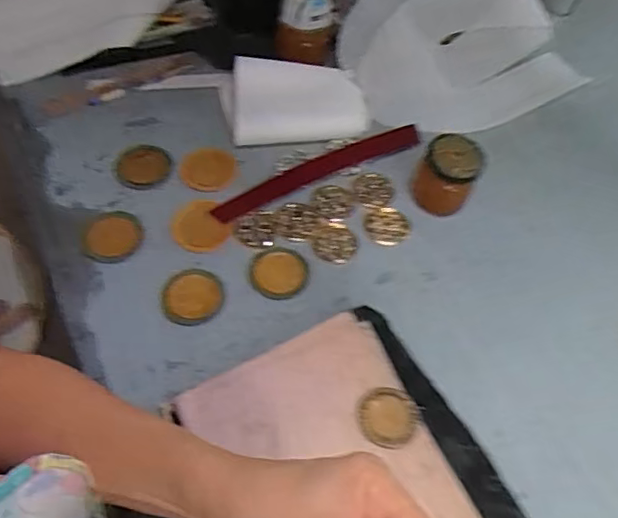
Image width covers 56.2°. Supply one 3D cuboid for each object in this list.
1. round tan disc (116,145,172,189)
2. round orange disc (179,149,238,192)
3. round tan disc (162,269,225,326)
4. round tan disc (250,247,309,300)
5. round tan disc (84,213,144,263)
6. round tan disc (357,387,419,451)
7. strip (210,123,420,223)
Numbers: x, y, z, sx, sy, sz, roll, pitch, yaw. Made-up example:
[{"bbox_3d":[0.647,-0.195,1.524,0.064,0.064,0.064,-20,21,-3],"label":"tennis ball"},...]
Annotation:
[{"bbox_3d":[-0.178,-0.098,0.620,0.055,0.005,0.056,3,55,-4],"label":"round tan disc"},{"bbox_3d":[-0.110,-0.096,0.631,0.060,0.005,0.056,3,55,-4],"label":"round orange disc"},{"bbox_3d":[-0.108,0.034,0.542,0.053,0.008,0.059,6,55,-1],"label":"round tan disc"},{"bbox_3d":[-0.029,0.013,0.566,0.055,0.006,0.055,3,55,-4],"label":"round tan disc"},{"bbox_3d":[-0.192,-0.022,0.570,0.054,0.005,0.059,3,55,-4],"label":"round tan disc"},{"bbox_3d":[0.063,0.123,0.452,0.046,0.004,0.047,3,57,-4],"label":"round tan disc"},{"bbox_3d":[0.017,-0.098,0.636,0.254,0.009,0.034,-28,62,-22],"label":"strip"}]

